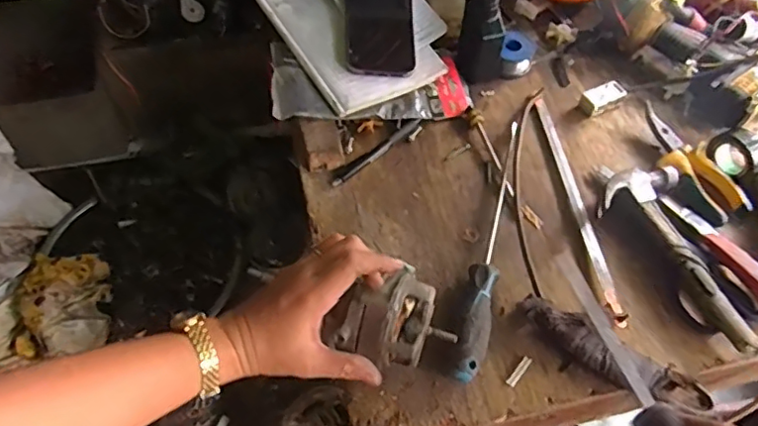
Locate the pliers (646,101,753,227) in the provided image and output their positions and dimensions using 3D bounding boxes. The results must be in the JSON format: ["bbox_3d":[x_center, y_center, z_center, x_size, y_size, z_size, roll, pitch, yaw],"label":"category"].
[{"bbox_3d":[0.334,-0.054,0.629,0.062,0.017,0.151,-22,59,-13],"label":"pliers"}]

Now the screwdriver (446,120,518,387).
[{"bbox_3d":[0.111,0.023,0.578,0.036,0.033,0.307,13,58,9],"label":"screwdriver"}]

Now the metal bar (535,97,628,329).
[{"bbox_3d":[0.210,-0.015,0.609,0.015,0.008,0.288,-5,57,-3],"label":"metal bar"}]

